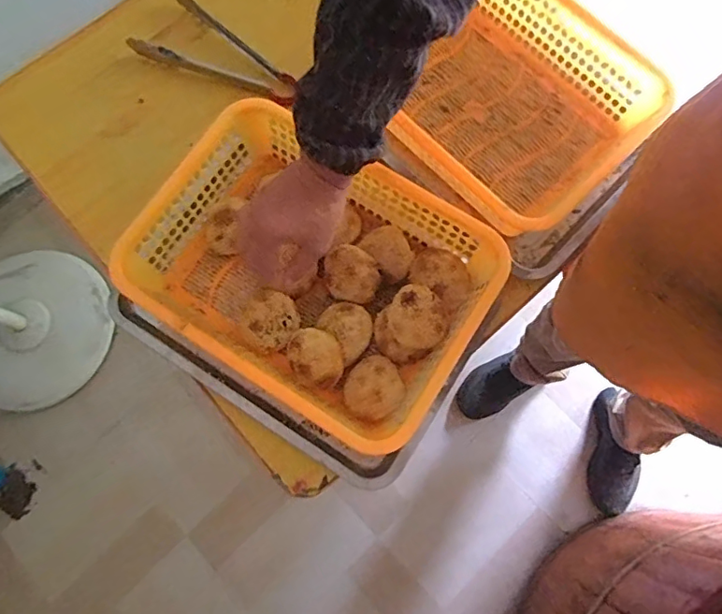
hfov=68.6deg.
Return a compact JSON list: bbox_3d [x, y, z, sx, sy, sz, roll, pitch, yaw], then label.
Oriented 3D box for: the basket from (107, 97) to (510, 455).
[{"bbox_3d":[-0.054,-0.041,0.583,0.358,0.099,0.260,32,78,6],"label":"basket"}]

